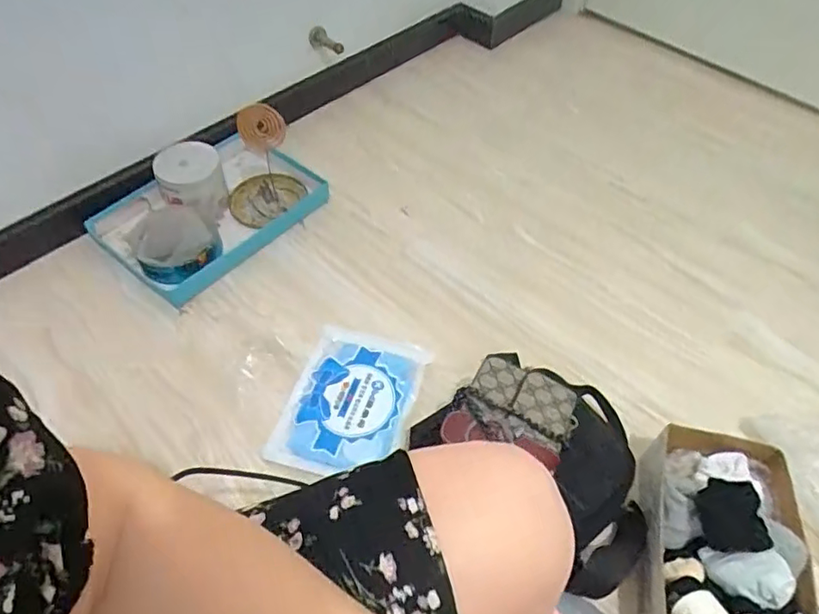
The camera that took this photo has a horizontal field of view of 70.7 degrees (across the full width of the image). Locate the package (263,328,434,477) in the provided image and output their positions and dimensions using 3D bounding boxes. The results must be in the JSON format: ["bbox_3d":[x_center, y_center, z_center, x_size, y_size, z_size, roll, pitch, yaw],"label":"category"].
[{"bbox_3d":[-0.081,0.129,0.802,0.170,0.033,0.219,15,53,12],"label":"package"}]

